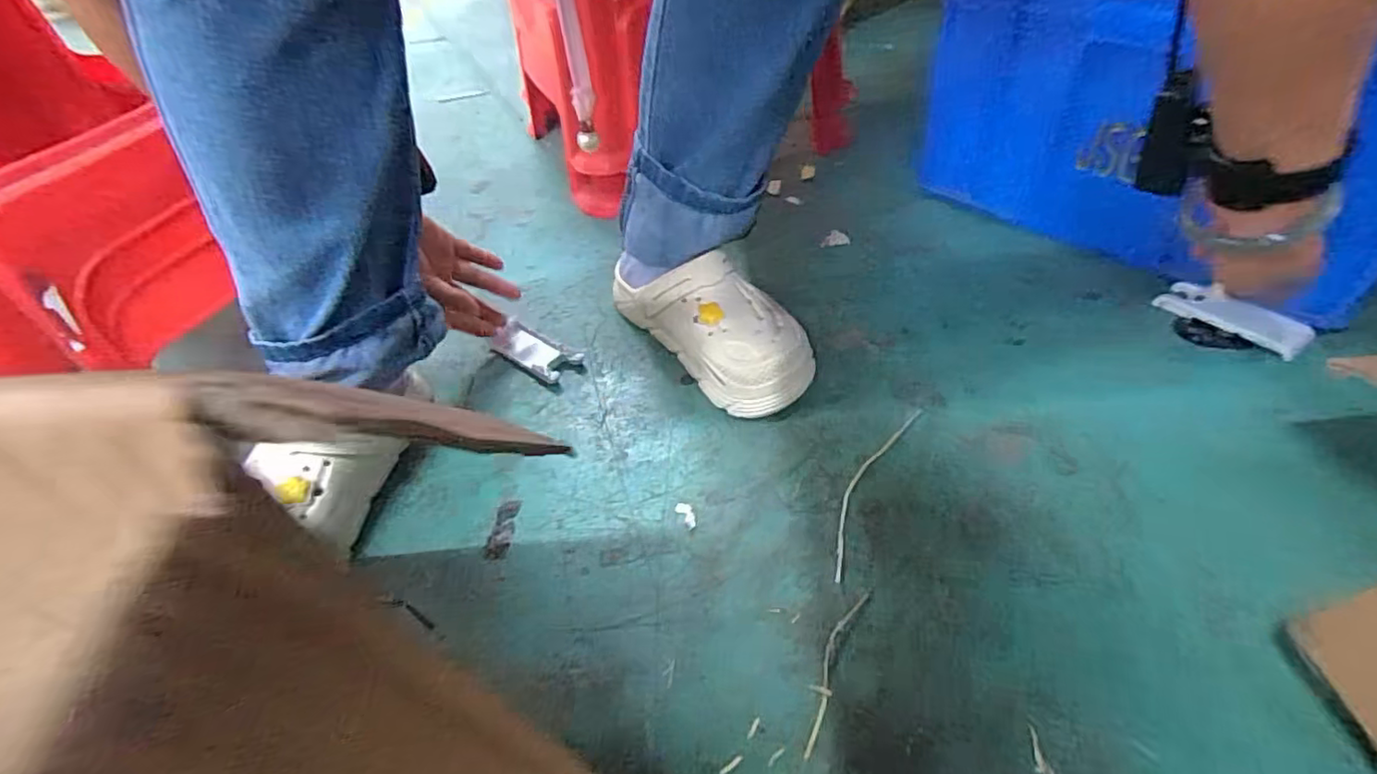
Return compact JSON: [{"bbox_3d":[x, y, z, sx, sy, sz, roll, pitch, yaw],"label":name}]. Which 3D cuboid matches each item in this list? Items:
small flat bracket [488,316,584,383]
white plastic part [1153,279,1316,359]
[{"bbox_3d":[-0.149,-0.036,0.588,0.101,0.009,0.042,28,54,34],"label":"small flat bracket"},{"bbox_3d":[0.461,-0.059,0.526,0.034,0.019,0.103,-51,51,1],"label":"white plastic part"}]

